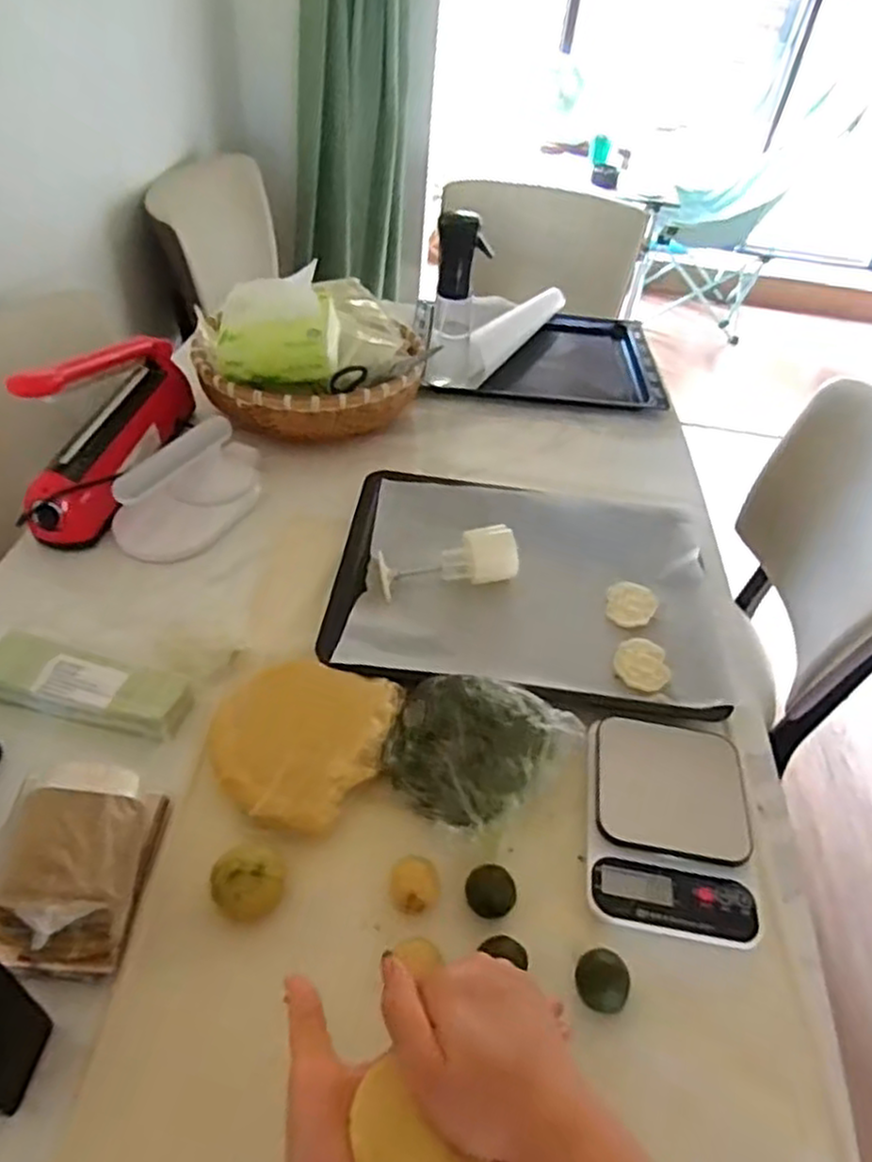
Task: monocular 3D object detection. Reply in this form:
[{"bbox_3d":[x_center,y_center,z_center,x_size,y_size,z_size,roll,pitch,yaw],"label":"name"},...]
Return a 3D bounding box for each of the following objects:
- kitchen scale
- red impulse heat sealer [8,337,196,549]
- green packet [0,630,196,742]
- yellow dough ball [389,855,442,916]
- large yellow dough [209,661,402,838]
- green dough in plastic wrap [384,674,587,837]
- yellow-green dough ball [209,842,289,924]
[{"bbox_3d":[0.194,0.191,0.606,0.137,0.027,0.196,11,44,4],"label":"kitchen scale"},{"bbox_3d":[-0.371,-0.193,0.843,0.070,0.180,0.303,10,44,3],"label":"red impulse heat sealer"},{"bbox_3d":[-0.310,0.093,0.651,0.179,0.040,0.061,12,44,5],"label":"green packet"},{"bbox_3d":[-0.016,0.229,0.551,0.037,0.022,0.035,3,44,-3],"label":"yellow dough ball"},{"bbox_3d":[-0.117,0.140,0.630,0.142,0.045,0.152,11,44,4],"label":"large yellow dough"},{"bbox_3d":[0.032,0.127,0.617,0.146,0.064,0.132,-32,56,-33],"label":"green dough in plastic wrap"},{"bbox_3d":[-0.135,0.219,0.537,0.053,0.033,0.047,-15,48,-21],"label":"yellow-green dough ball"}]

